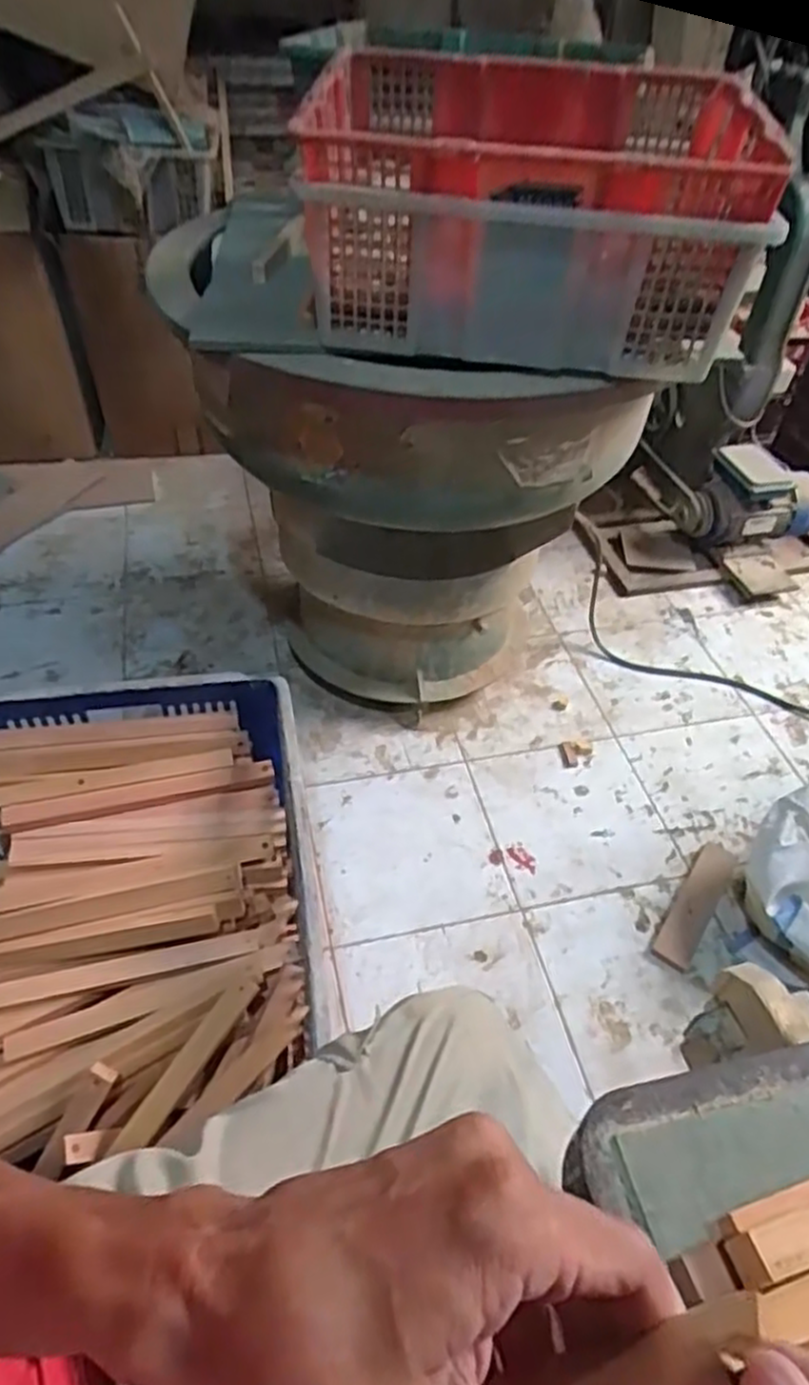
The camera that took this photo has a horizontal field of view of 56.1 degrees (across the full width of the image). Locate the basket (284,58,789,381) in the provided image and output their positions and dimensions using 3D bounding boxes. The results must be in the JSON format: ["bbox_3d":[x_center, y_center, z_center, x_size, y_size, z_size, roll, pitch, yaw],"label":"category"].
[{"bbox_3d":[0.140,-0.521,0.841,0.450,0.203,0.326,9,46,5],"label":"basket"}]

